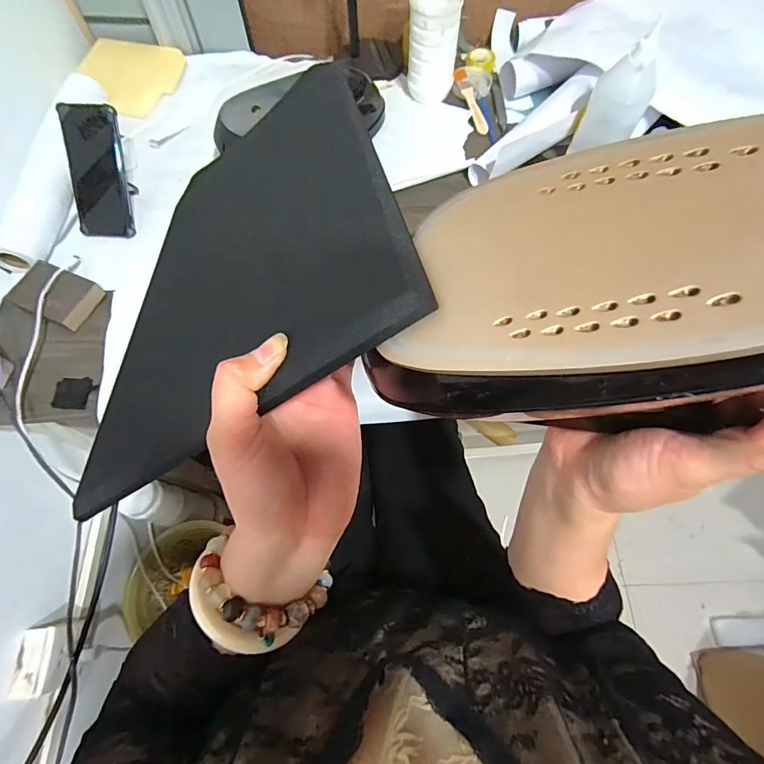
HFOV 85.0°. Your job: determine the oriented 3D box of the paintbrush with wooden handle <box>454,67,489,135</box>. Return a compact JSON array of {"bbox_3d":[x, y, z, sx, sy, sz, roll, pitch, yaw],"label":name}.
[{"bbox_3d":[0.155,-0.487,0.719,0.028,0.018,0.145,-14,68,-5],"label":"paintbrush with wooden handle"}]

